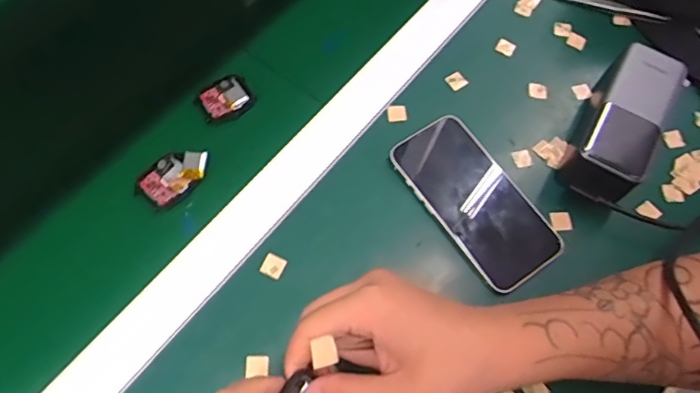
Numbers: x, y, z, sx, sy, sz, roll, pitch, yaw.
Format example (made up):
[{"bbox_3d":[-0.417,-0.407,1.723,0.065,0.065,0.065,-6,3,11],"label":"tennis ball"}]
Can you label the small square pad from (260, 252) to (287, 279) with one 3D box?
[{"bbox_3d":[-0.058,0.052,0.409,0.016,0.004,0.017,24,67,7],"label":"small square pad"}]

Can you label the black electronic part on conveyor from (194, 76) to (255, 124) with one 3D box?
[{"bbox_3d":[-0.106,-0.083,0.464,0.045,0.006,0.038,-31,72,-15],"label":"black electronic part on conveyor"}]

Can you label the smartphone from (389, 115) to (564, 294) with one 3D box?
[{"bbox_3d":[0.101,0.001,0.433,0.073,0.014,0.142,-32,72,-16],"label":"smartphone"}]

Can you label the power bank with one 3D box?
[{"bbox_3d":[0.225,-0.059,0.445,0.059,0.053,0.137,29,68,9],"label":"power bank"}]

